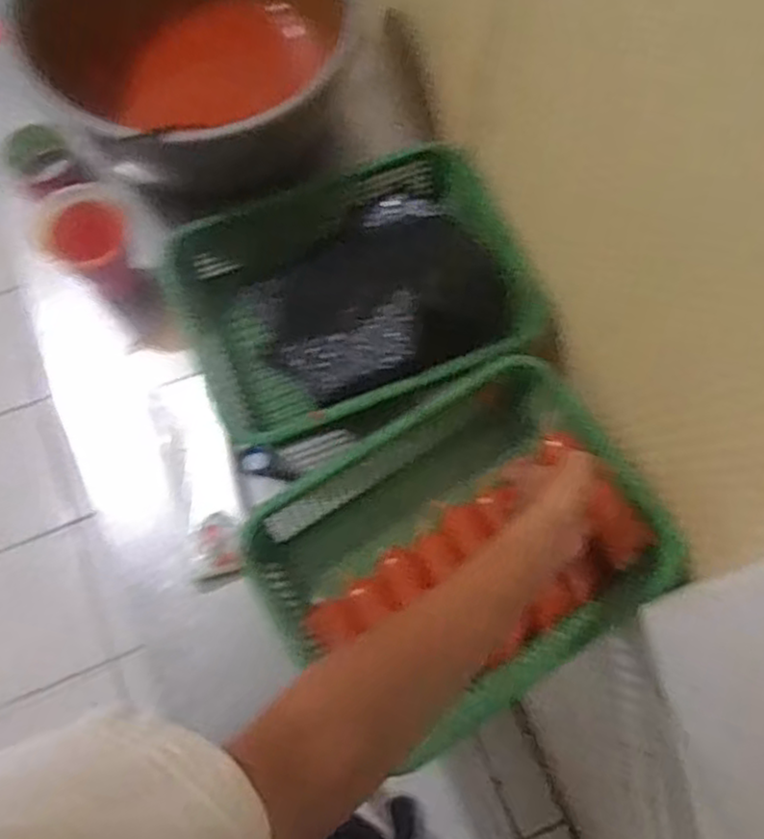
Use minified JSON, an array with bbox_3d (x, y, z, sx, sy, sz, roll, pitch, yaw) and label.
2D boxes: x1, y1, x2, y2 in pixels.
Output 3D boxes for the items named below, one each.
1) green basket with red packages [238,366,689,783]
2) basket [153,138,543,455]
[{"bbox_3d":[0.070,0.126,0.710,0.339,0.095,0.269,-33,74,-10],"label":"green basket with red packages"},{"bbox_3d":[-0.032,-0.132,0.791,0.336,0.098,0.271,-22,72,-7],"label":"basket"}]

